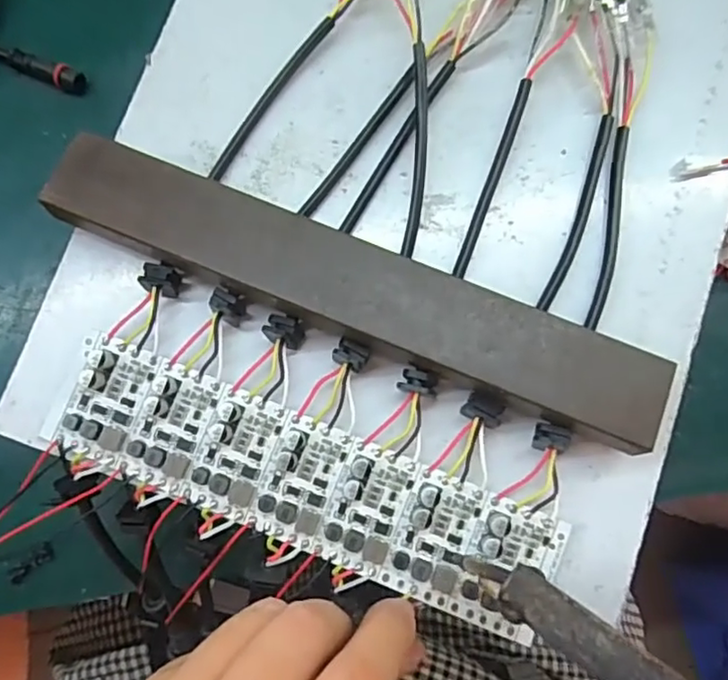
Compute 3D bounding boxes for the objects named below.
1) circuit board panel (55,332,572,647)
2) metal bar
[{"bbox_3d":[-0.019,0.048,0.203,0.167,0.008,0.040,21,84,4],"label":"circuit board panel"},{"bbox_3d":[-0.004,-0.017,0.204,0.204,0.026,0.034,21,82,4],"label":"metal bar"}]

